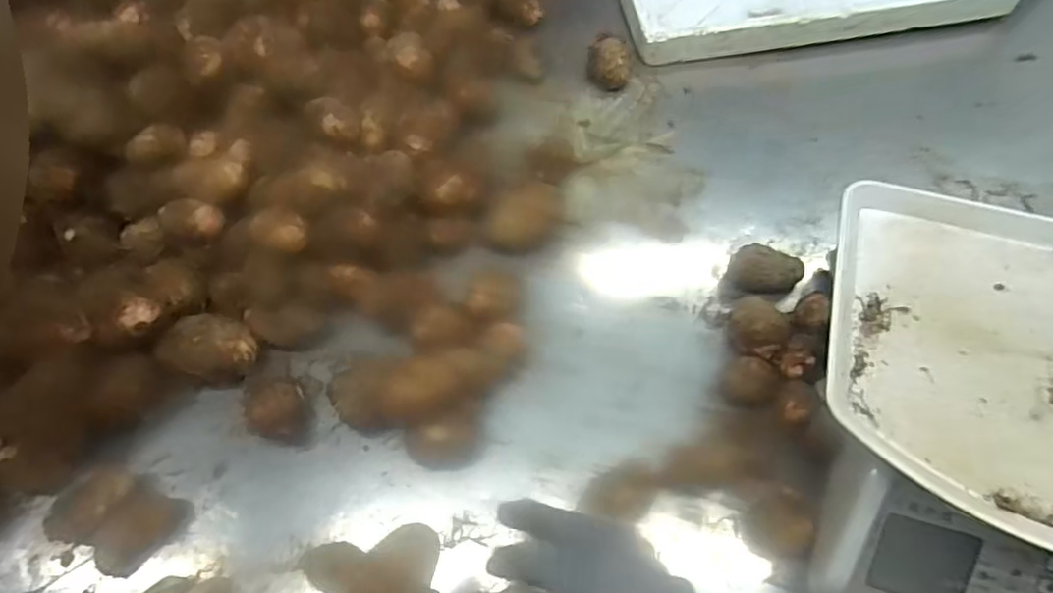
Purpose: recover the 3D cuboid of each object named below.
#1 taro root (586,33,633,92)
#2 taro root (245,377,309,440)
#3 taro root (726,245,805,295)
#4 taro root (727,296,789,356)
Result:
[{"bbox_3d":[0.090,-0.254,0.670,0.046,0.033,0.055,9,62,7],"label":"taro root"},{"bbox_3d":[-0.202,0.094,0.502,0.042,0.043,0.045,-1,62,2],"label":"taro root"},{"bbox_3d":[0.215,-0.024,0.546,0.063,0.038,0.040,-9,62,-3],"label":"taro root"},{"bbox_3d":[0.189,0.029,0.516,0.045,0.044,0.048,-1,62,2],"label":"taro root"}]

